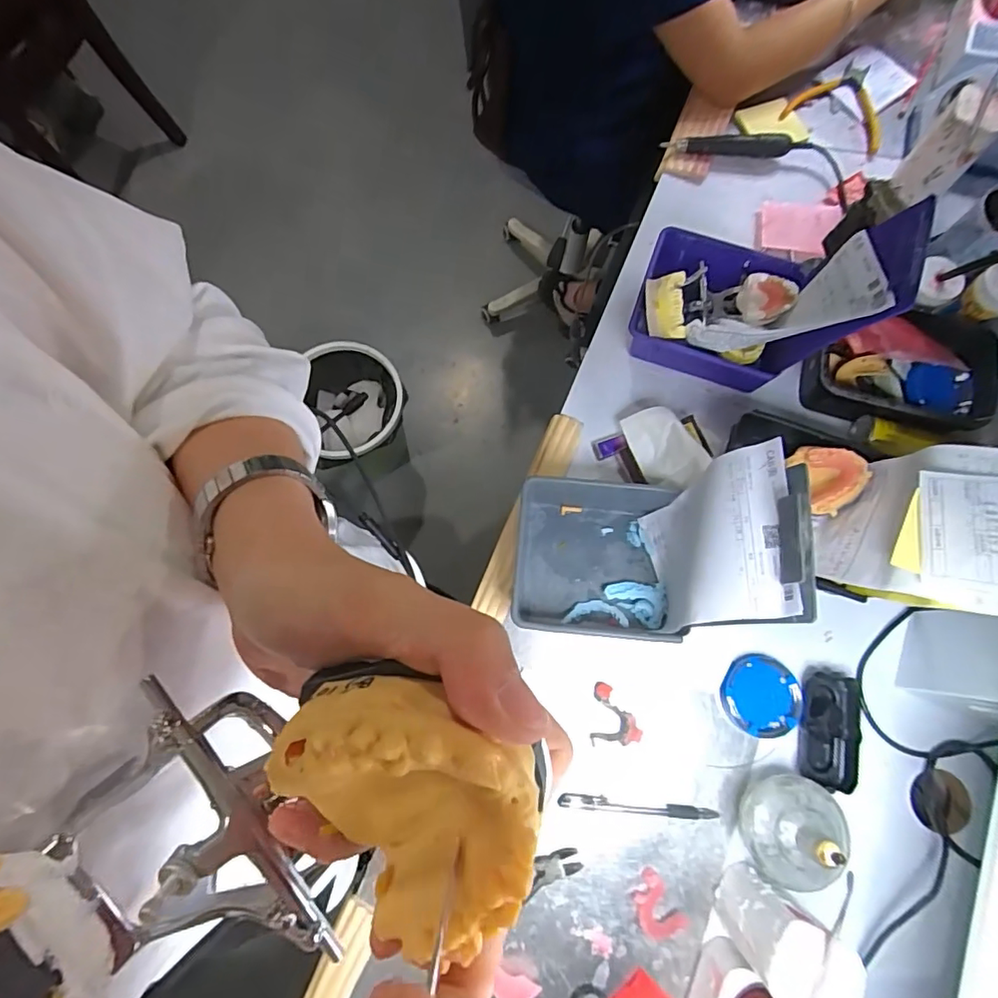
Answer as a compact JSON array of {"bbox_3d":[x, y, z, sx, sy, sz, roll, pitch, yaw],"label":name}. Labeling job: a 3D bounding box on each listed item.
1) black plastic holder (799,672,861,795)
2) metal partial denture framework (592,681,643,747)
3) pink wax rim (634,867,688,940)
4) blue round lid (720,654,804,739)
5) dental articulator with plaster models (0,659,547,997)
[{"bbox_3d":[0.334,0.235,0.542,0.050,0.025,0.106,13,76,3],"label":"black plastic holder"},{"bbox_3d":[0.118,0.221,0.550,0.049,0.012,0.060,-4,76,-1],"label":"metal partial denture framework"},{"bbox_3d":[0.149,0.389,0.509,0.040,0.006,0.058,-32,78,-8],"label":"pink wax rim"},{"bbox_3d":[0.275,0.206,0.558,0.077,0.009,0.078,0,76,0],"label":"blue round lid"},{"bbox_3d":[-0.077,0.102,0.142,0.179,0.089,0.077,-29,77,3],"label":"dental articulator with plaster models"}]

